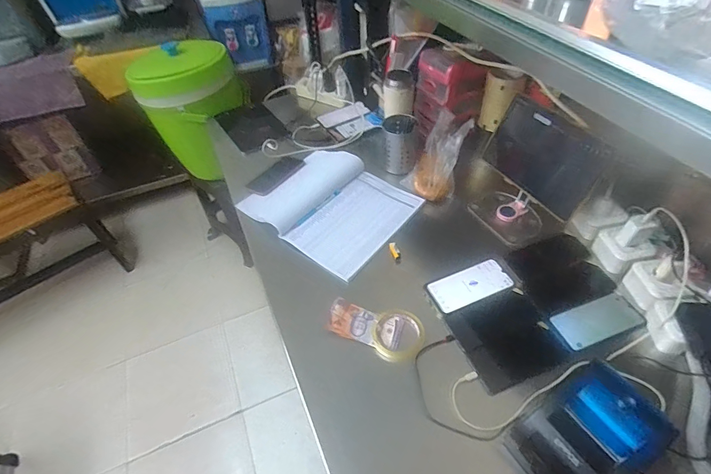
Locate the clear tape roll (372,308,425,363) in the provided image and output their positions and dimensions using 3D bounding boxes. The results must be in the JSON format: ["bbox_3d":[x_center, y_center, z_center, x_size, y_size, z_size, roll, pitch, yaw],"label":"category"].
[{"bbox_3d":[0.079,0.184,0.712,0.096,0.026,0.095,-2,48,3],"label":"clear tape roll"}]

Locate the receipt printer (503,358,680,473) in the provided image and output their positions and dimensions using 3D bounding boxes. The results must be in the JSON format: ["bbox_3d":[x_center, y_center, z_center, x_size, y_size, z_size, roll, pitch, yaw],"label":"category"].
[{"bbox_3d":[0.316,0.278,0.526,0.176,0.107,0.130,-26,52,-18],"label":"receipt printer"}]

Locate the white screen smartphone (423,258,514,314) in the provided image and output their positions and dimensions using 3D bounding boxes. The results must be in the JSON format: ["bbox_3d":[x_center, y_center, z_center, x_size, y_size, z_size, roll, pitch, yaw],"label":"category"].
[{"bbox_3d":[0.227,0.096,0.758,0.164,0.010,0.076,-20,50,-12],"label":"white screen smartphone"}]

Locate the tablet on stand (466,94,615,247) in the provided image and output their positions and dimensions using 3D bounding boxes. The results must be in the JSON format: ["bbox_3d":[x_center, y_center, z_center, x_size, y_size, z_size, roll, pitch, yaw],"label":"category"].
[{"bbox_3d":[0.359,-0.137,0.834,0.161,0.229,0.236,-26,51,-17],"label":"tablet on stand"}]

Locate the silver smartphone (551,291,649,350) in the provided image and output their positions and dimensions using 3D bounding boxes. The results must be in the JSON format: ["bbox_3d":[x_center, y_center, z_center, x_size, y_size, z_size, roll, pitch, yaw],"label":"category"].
[{"bbox_3d":[0.436,0.150,0.688,0.156,0.015,0.075,-17,49,-10],"label":"silver smartphone"}]

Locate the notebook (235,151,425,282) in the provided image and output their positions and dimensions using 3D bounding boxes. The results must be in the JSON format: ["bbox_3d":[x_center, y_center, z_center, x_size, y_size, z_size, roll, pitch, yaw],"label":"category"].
[{"bbox_3d":[-0.057,-0.084,0.922,0.352,0.023,0.309,30,57,27],"label":"notebook"}]

